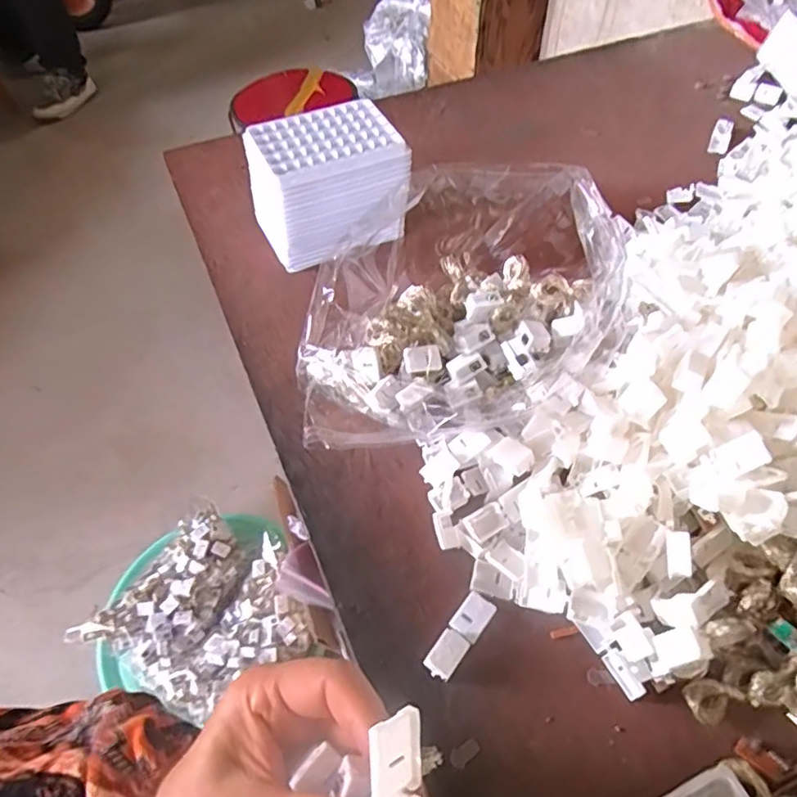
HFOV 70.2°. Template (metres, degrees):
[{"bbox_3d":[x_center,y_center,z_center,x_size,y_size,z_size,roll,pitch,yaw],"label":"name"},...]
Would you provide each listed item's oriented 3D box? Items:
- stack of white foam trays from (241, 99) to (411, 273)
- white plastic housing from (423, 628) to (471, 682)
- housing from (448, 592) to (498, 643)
[{"bbox_3d":[-0.067,-0.202,0.541,0.137,0.102,0.088,-19,56,-12],"label":"stack of white foam trays"},{"bbox_3d":[0.029,0.155,0.344,0.017,0.013,0.026,34,62,24],"label":"white plastic housing"},{"bbox_3d":[0.047,0.138,0.357,0.020,0.008,0.027,31,61,22],"label":"housing"}]

